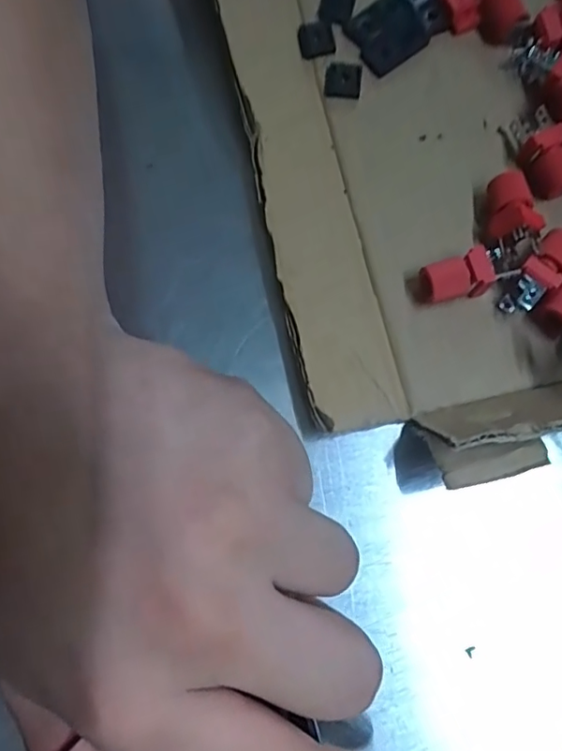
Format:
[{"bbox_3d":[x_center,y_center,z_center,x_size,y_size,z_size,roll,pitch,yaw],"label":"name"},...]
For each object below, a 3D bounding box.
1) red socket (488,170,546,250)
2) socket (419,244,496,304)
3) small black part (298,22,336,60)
[{"bbox_3d":[0.084,-0.060,0.199,0.018,0.014,0.023,-9,76,-3],"label":"red socket"},{"bbox_3d":[0.063,-0.034,0.194,0.024,0.014,0.013,-18,77,-5],"label":"socket"},{"bbox_3d":[0.014,-0.136,0.220,0.015,0.004,0.015,-7,76,-1],"label":"small black part"}]

